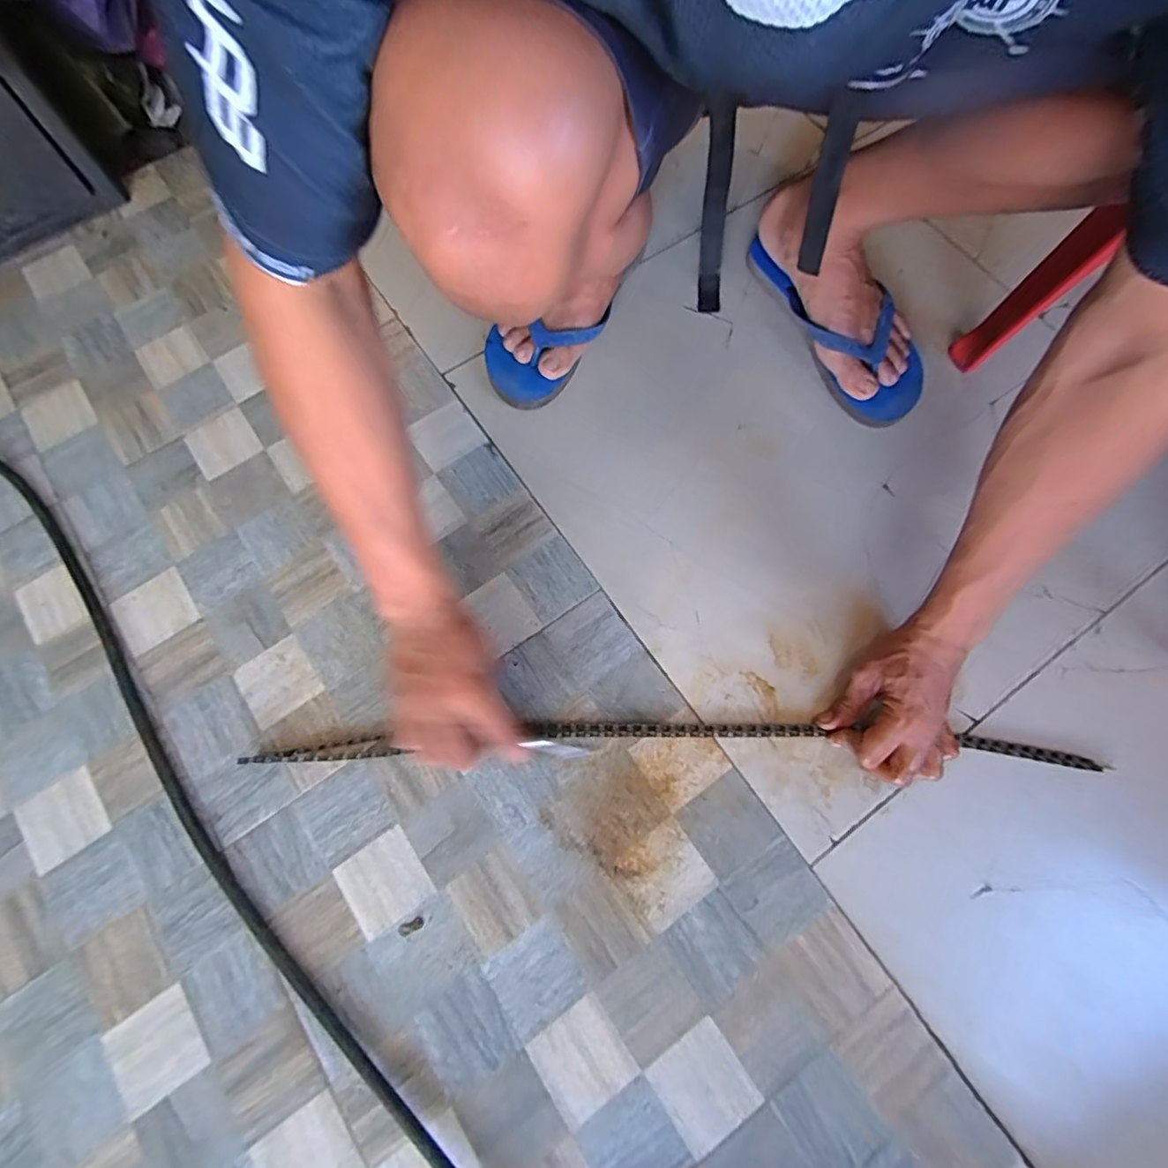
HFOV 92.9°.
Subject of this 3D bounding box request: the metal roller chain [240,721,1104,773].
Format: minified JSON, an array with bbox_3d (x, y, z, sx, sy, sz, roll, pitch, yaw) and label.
[{"bbox_3d":[0.072,0.142,0.487,0.725,0.017,0.043,-1,72,0],"label":"metal roller chain"}]

